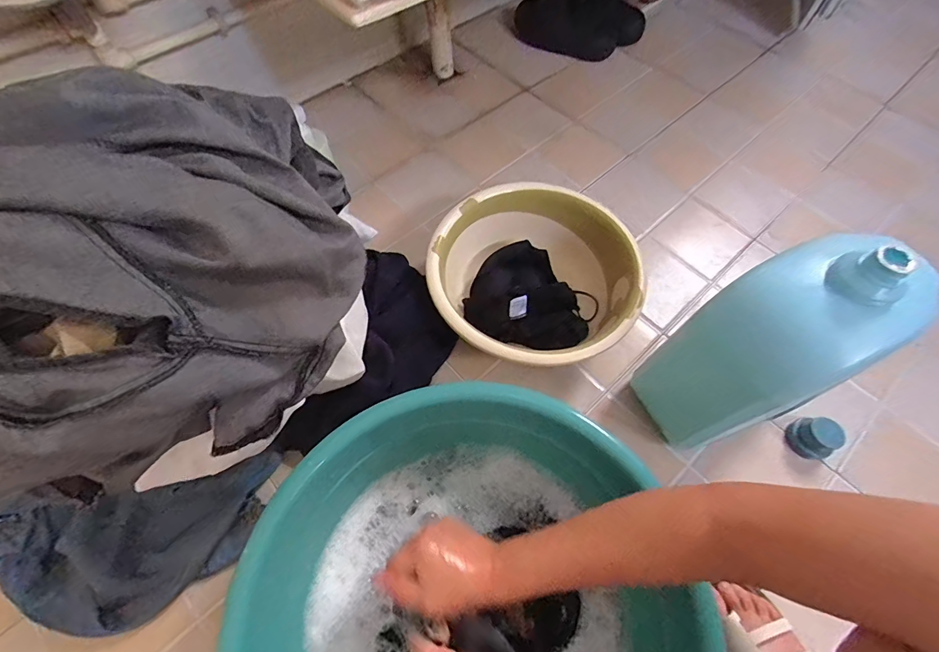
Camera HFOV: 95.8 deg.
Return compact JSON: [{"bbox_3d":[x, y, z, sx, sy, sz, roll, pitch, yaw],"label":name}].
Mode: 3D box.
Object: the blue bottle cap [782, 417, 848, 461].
[{"bbox_3d":[0.498,0.163,0.617,0.045,0.059,0.059,-13,65,-10],"label":"blue bottle cap"}]

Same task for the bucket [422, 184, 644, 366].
[{"bbox_3d":[0.093,-0.072,0.681,0.307,0.124,0.294,1,63,-3],"label":"bucket"}]

